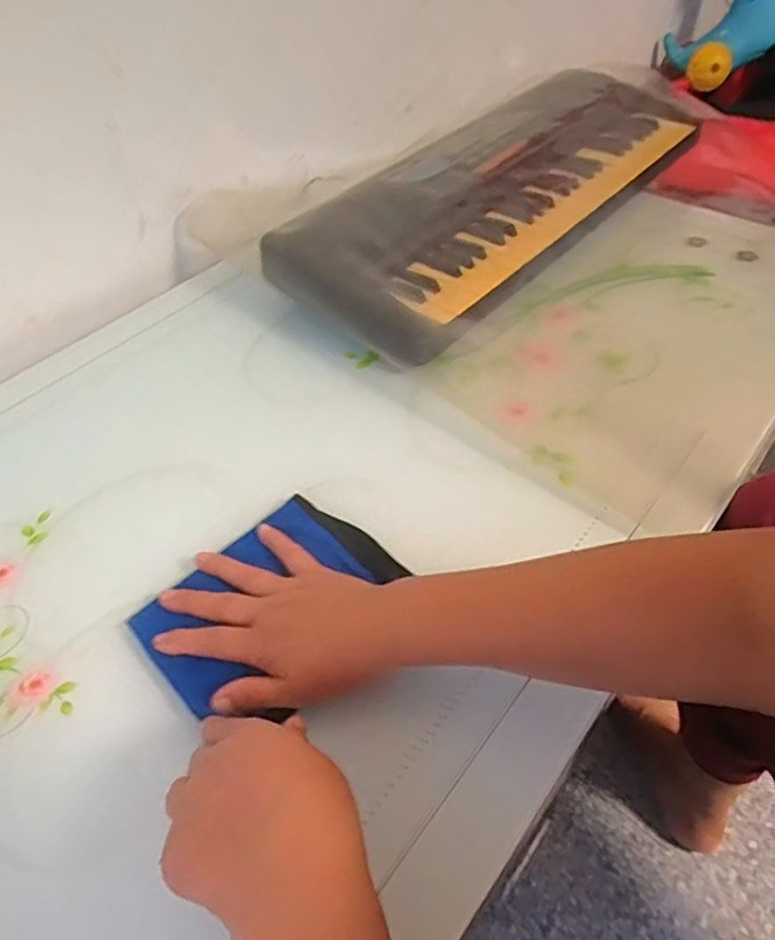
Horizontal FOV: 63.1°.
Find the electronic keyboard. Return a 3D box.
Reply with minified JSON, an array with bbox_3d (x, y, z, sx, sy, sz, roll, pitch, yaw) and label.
[{"bbox_3d":[0.175,-0.405,0.866,0.258,0.070,0.733,30,56,26],"label":"electronic keyboard"}]

